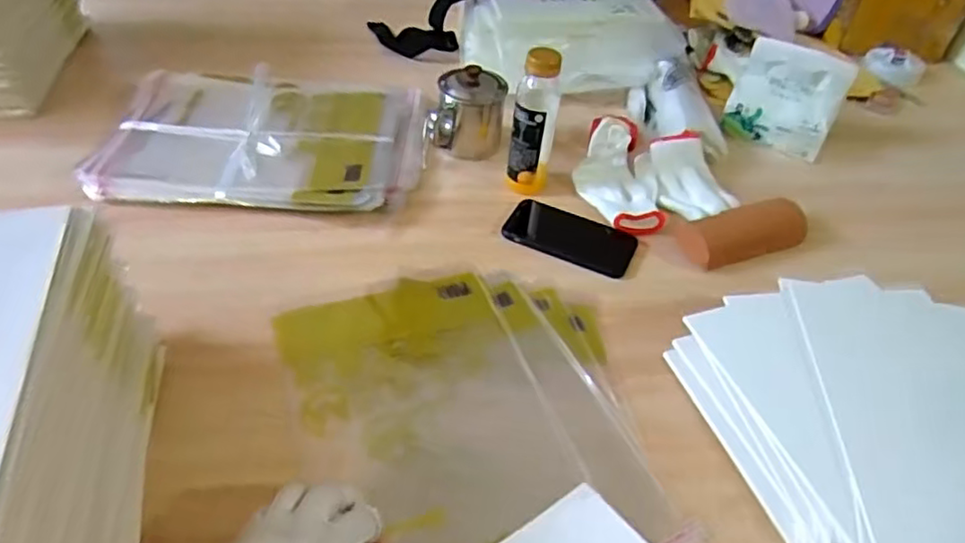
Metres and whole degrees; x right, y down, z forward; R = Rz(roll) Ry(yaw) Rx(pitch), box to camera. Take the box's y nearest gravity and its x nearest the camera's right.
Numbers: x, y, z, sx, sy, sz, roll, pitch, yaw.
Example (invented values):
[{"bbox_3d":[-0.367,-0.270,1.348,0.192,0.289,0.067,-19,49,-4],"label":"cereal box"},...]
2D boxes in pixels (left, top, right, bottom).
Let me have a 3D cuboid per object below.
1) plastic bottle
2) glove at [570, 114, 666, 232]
[{"bbox_3d":[0.061,-0.177,0.768,0.049,0.177,0.052,8,45,3],"label":"plastic bottle"},{"bbox_3d":[0.170,-0.138,0.826,0.094,0.038,0.209,2,45,-4],"label":"glove"}]

